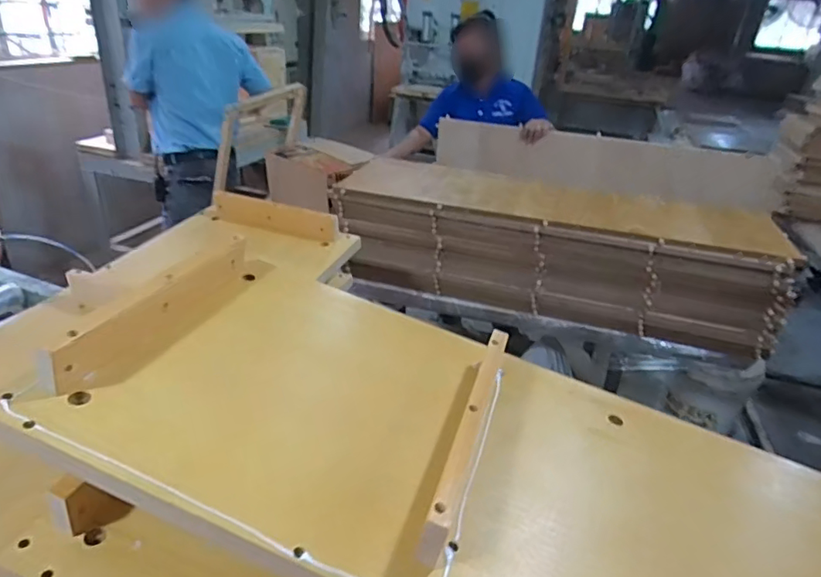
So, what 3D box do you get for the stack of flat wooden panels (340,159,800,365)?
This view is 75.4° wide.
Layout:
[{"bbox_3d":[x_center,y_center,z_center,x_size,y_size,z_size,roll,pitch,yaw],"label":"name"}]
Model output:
[{"bbox_3d":[0.377,-0.122,1.496,1.148,0.295,0.349,12,29,16],"label":"stack of flat wooden panels"}]

